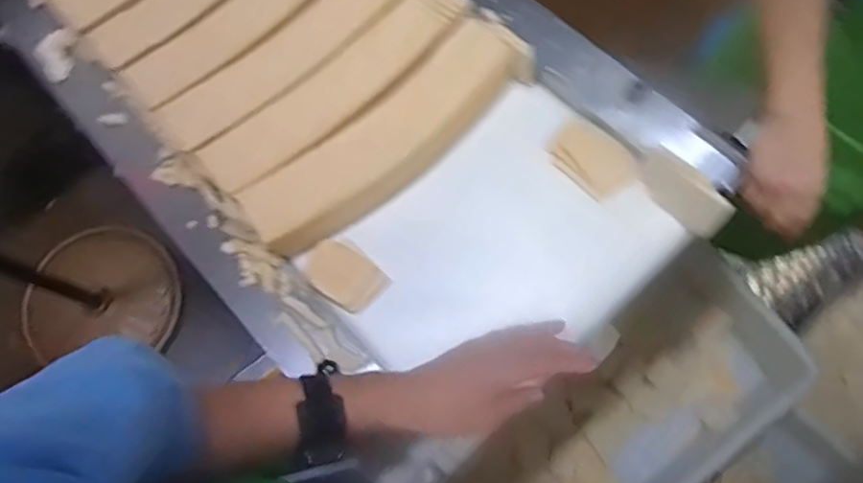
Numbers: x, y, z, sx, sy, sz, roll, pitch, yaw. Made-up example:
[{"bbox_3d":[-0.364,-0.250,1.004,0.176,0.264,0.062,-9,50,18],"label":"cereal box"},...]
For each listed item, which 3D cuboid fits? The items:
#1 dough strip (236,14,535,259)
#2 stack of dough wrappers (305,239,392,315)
[{"bbox_3d":[-0.043,-0.122,0.716,0.366,0.052,0.093,-39,78,-9],"label":"dough strip"},{"bbox_3d":[-0.097,0.038,0.696,0.087,0.011,0.064,41,79,10],"label":"stack of dough wrappers"}]

